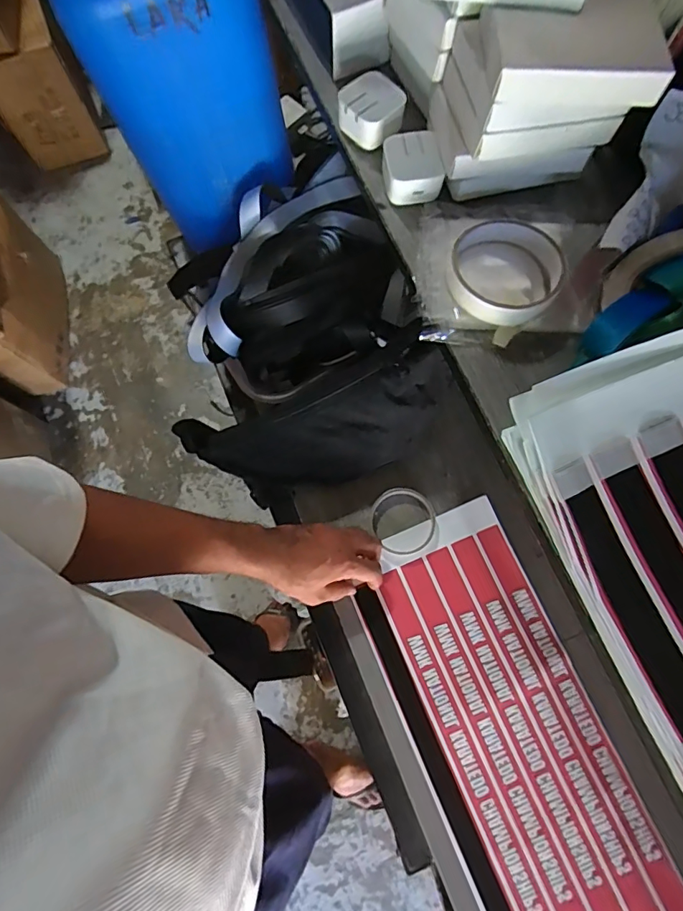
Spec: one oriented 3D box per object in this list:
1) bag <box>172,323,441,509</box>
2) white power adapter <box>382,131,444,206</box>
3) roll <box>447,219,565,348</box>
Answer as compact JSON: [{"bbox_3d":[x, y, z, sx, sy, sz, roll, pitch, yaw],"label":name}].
[{"bbox_3d":[-0.019,-0.031,0.586,0.300,0.140,0.115,-22,76,9],"label":"bag"},{"bbox_3d":[0.055,-0.231,0.386,0.043,0.026,0.045,0,76,1],"label":"white power adapter"},{"bbox_3d":[0.121,-0.136,0.359,0.080,0.023,0.086,0,76,1],"label":"roll"}]

